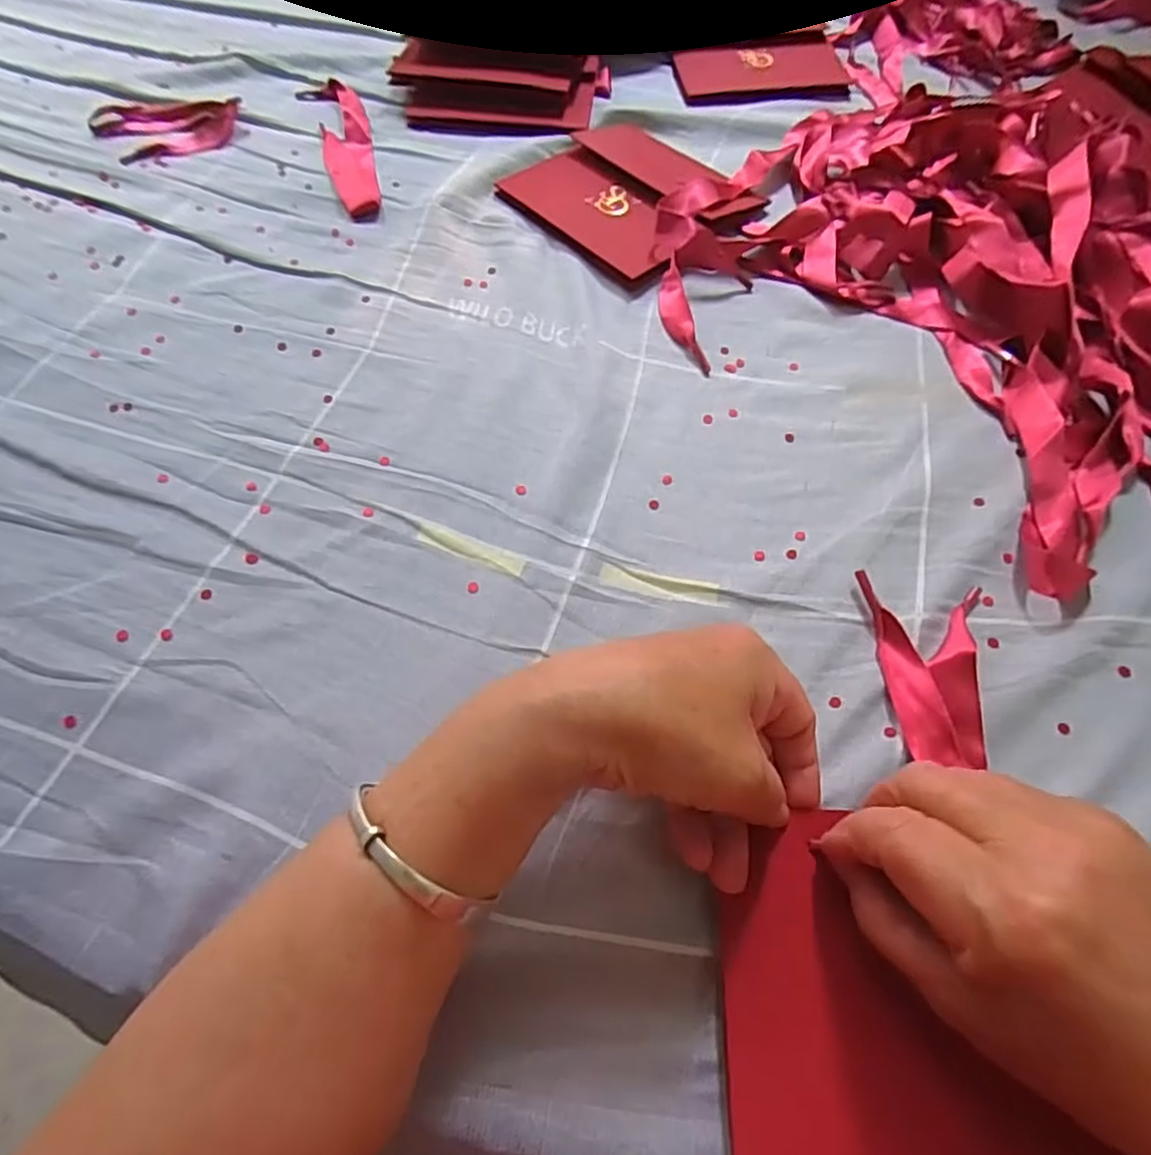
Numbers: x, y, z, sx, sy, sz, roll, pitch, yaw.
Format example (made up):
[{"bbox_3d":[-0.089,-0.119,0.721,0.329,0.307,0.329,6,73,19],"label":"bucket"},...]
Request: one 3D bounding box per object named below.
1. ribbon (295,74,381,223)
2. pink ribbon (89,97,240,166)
[{"bbox_3d":[-0.170,-0.325,0.509,0.041,0.010,0.184,-19,61,-12],"label":"ribbon"},{"bbox_3d":[-0.308,-0.336,0.510,0.108,0.013,0.070,-6,60,-5],"label":"pink ribbon"}]

